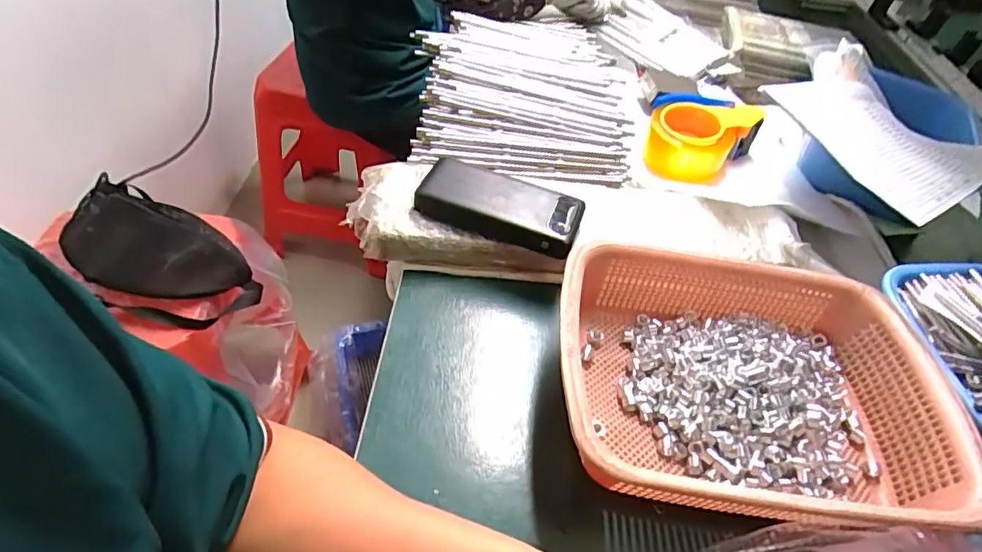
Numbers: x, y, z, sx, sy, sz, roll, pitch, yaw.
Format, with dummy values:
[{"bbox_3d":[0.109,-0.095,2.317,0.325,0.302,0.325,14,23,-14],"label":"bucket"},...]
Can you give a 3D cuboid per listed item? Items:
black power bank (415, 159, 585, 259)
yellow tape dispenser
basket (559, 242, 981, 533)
[{"bbox_3d":[0.010,-0.070,0.516,0.152,0.022,0.069,17,48,11],"label":"black power bank"},{"bbox_3d":[0.267,-0.174,0.686,0.131,0.062,0.099,16,48,5],"label":"yellow tape dispenser"},{"bbox_3d":[0.194,0.082,0.420,0.293,0.067,0.214,8,48,-1],"label":"basket"}]

